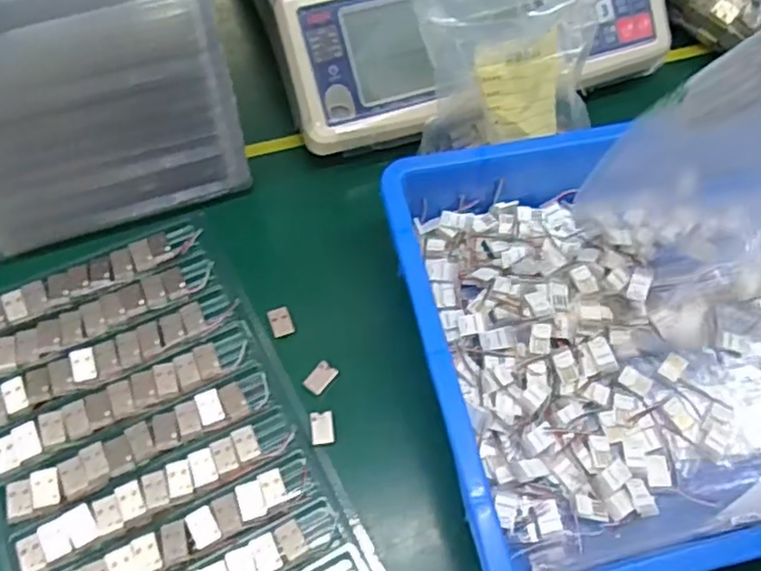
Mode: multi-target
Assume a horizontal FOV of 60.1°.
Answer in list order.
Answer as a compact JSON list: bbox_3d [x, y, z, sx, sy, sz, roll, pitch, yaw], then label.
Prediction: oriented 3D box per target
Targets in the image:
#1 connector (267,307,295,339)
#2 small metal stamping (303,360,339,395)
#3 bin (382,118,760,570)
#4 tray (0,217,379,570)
[{"bbox_3d":[-0.059,0.022,0.393,0.013,0.004,0.018,-16,63,-11],"label":"connector"},{"bbox_3d":[-0.034,0.053,0.378,0.013,0.004,0.019,31,65,14],"label":"small metal stamping"},{"bbox_3d":[0.186,0.010,0.364,0.338,0.064,0.250,-10,62,-8],"label":"bin"},{"bbox_3d":[-0.115,0.099,0.348,0.156,0.011,0.281,-25,65,-12],"label":"tray"}]

